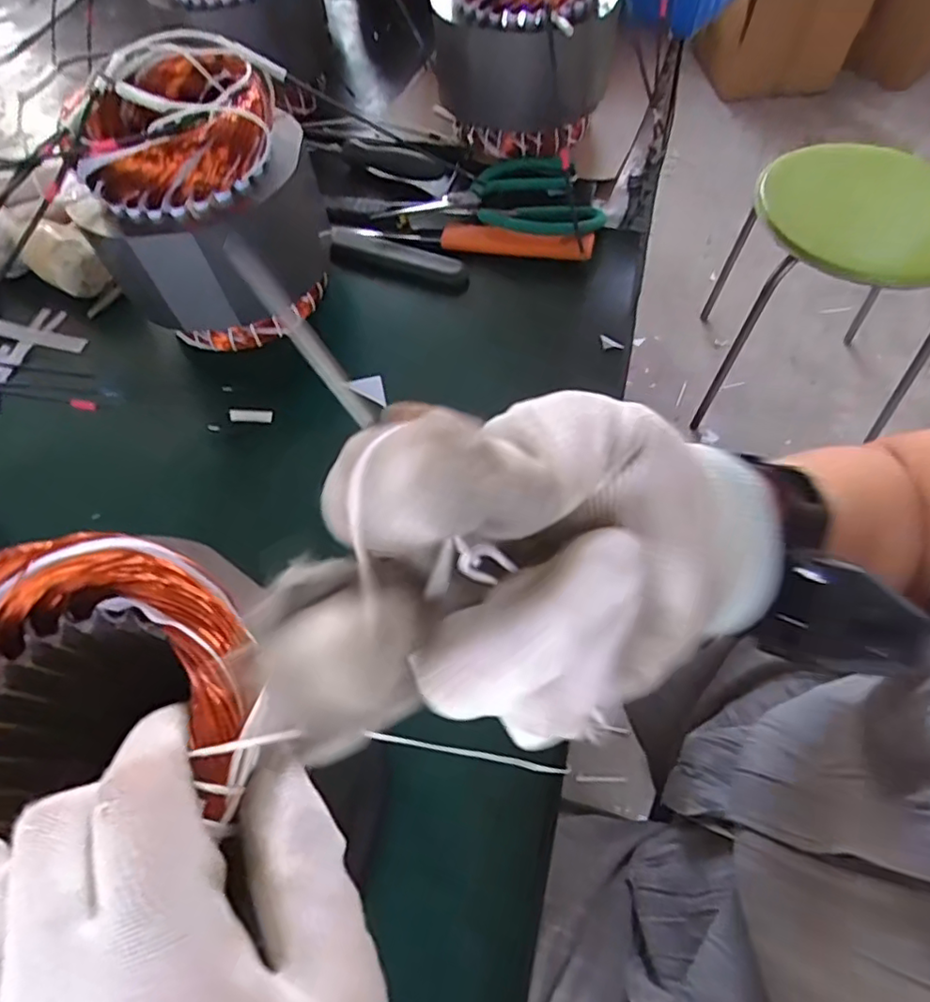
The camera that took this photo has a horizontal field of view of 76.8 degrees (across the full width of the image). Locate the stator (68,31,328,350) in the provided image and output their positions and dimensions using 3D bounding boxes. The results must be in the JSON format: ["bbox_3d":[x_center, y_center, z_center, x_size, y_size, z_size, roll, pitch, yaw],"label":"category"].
[{"bbox_3d":[-0.167,-0.196,0.399,0.131,0.156,0.139,-11,62,-4],"label":"stator"}]

